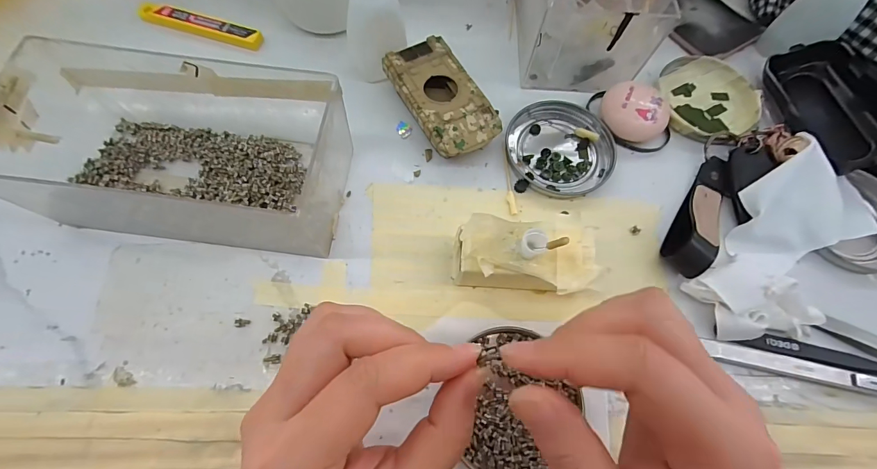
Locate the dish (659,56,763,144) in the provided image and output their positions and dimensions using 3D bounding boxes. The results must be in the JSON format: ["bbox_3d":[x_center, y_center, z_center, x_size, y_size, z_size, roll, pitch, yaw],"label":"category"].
[{"bbox_3d":[0.214,-0.110,0.308,0.078,0.012,0.075,1,68,-2],"label":"dish"}]

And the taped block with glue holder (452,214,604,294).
[{"bbox_3d":[0.050,0.016,0.232,0.081,0.045,0.042,1,68,-2],"label":"taped block with glue holder"}]

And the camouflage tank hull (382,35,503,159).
[{"bbox_3d":[0.002,-0.097,0.284,0.053,0.025,0.095,-28,72,-13],"label":"camouflage tank hull"}]

